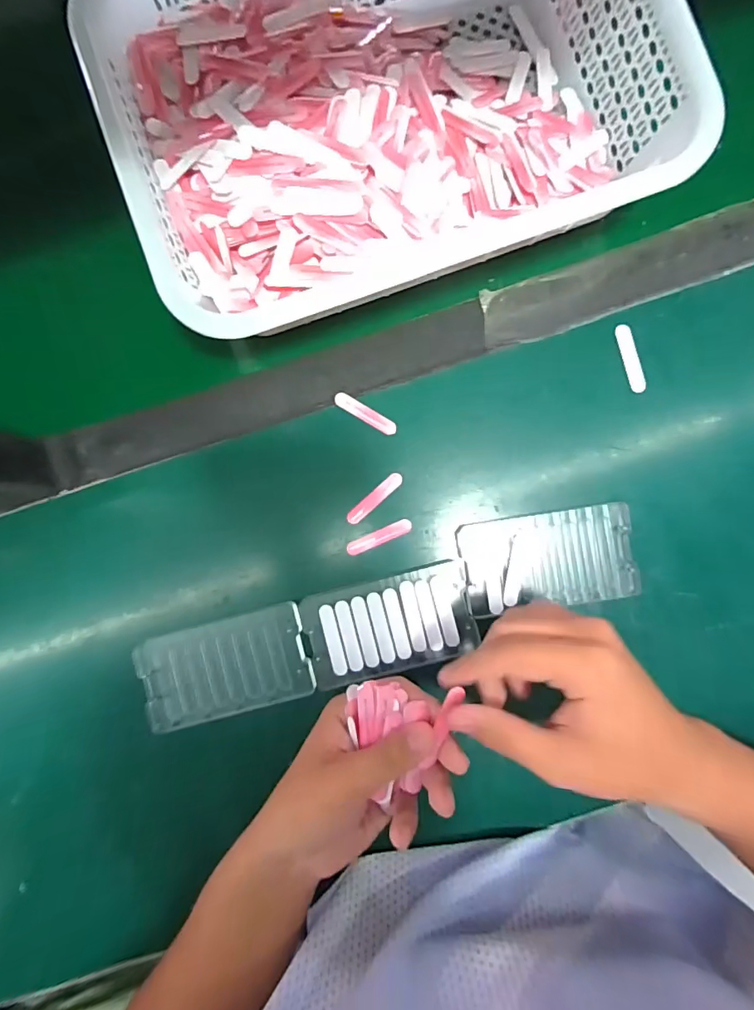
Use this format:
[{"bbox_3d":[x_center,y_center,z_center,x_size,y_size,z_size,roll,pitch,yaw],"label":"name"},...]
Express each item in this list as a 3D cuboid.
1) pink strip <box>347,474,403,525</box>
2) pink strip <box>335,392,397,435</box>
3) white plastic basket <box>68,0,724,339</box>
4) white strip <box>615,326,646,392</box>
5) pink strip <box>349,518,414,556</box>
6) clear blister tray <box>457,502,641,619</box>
[{"bbox_3d":[-0.001,-0.005,0.360,0.051,0.007,0.010,-42,88,0],"label":"pink strip"},{"bbox_3d":[-0.009,-0.069,0.361,0.051,0.005,0.010,31,89,2],"label":"pink strip"},{"bbox_3d":[0.006,-0.273,0.330,0.348,0.077,0.255,-20,88,0],"label":"white plastic basket"},{"bbox_3d":[0.190,-0.110,0.356,0.011,0.004,0.051,-16,88,1],"label":"white strip"},{"bbox_3d":[0.002,0.024,0.358,0.051,0.004,0.011,-24,88,0],"label":"pink strip"},{"bbox_3d":[0.126,0.040,0.352,0.125,0.018,0.068,-8,88,1],"label":"clear blister tray"}]

